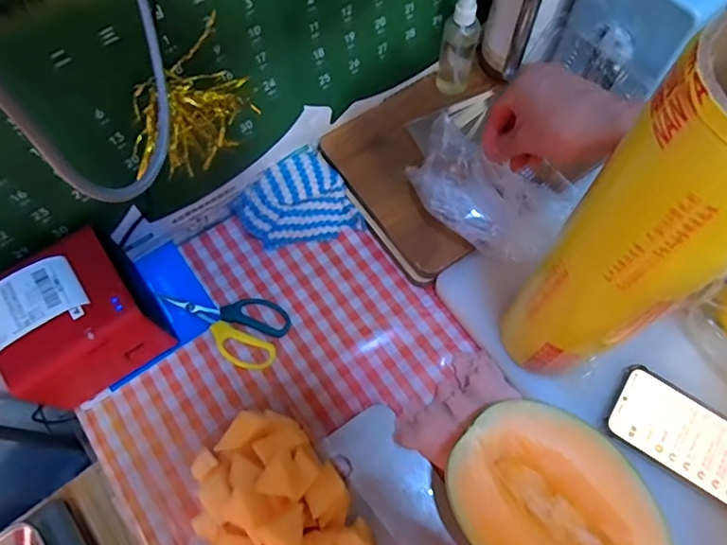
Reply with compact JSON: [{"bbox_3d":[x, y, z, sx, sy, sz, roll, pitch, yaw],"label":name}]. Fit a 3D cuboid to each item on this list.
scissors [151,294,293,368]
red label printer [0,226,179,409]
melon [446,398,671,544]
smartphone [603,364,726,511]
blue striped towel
[{"bbox_3d":[-0.155,0.052,0.572,0.142,0.006,0.075,19,69,8],"label":"scissors"},{"bbox_3d":[-0.273,0.050,0.510,0.130,0.134,0.114,-30,71,-11],"label":"red label printer"},{"bbox_3d":[0.163,0.204,0.457,0.184,0.064,0.133,39,73,15],"label":"melon"},{"bbox_3d":[0.308,0.156,0.489,0.158,0.009,0.078,31,72,12],"label":"smartphone"},{"bbox_3d":[-0.078,-0.076,0.611,0.118,0.033,0.108,-34,71,-12],"label":"blue striped towel"}]

